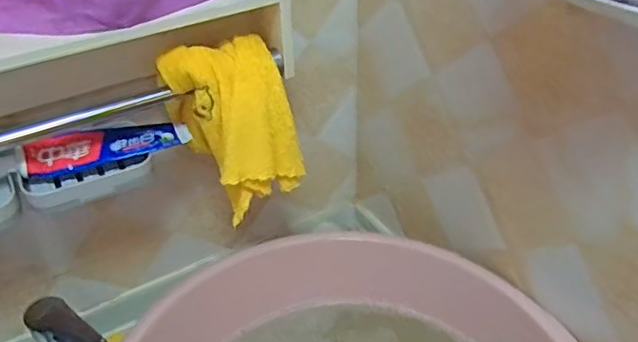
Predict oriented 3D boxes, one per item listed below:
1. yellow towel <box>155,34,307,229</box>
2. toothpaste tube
[{"bbox_3d":[-0.084,-0.044,0.591,0.105,0.164,0.080,-26,44,-27],"label":"yellow towel"},{"bbox_3d":[-0.221,-0.029,0.591,0.164,0.030,0.036,-18,41,-19],"label":"toothpaste tube"}]

